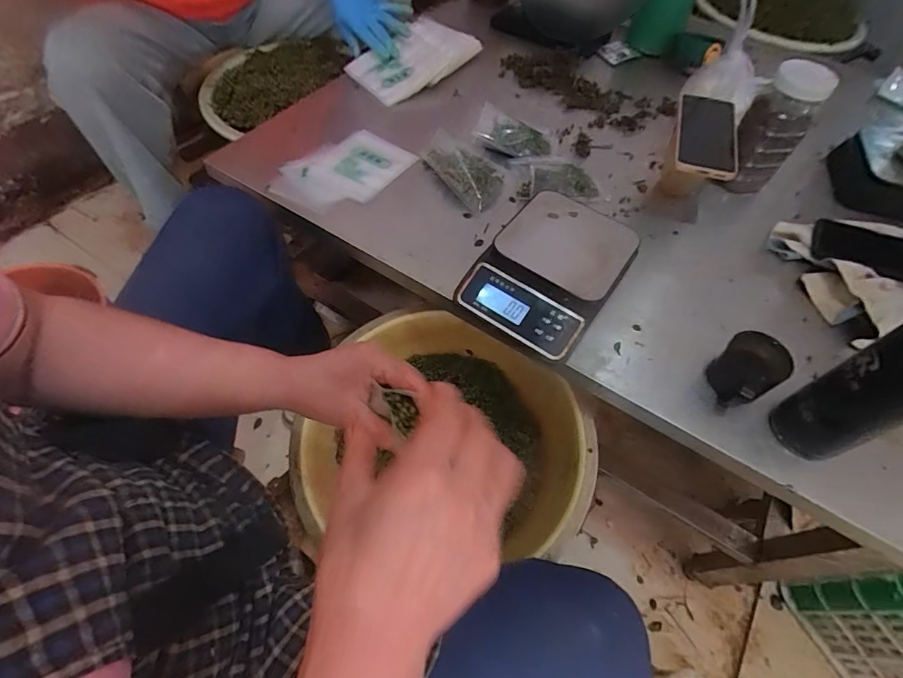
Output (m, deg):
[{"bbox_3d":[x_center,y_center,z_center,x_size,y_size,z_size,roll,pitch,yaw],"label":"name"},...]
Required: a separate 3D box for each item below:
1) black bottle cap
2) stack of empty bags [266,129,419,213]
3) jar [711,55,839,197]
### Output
[{"bbox_3d":[0.308,0.035,0.478,0.057,0.068,0.059,1,59,-2],"label":"black bottle cap"},{"bbox_3d":[-0.154,-0.242,0.646,0.114,0.024,0.191,41,66,20],"label":"stack of empty bags"},{"bbox_3d":[0.454,-0.295,0.642,0.082,0.161,0.072,34,63,16],"label":"jar"}]

